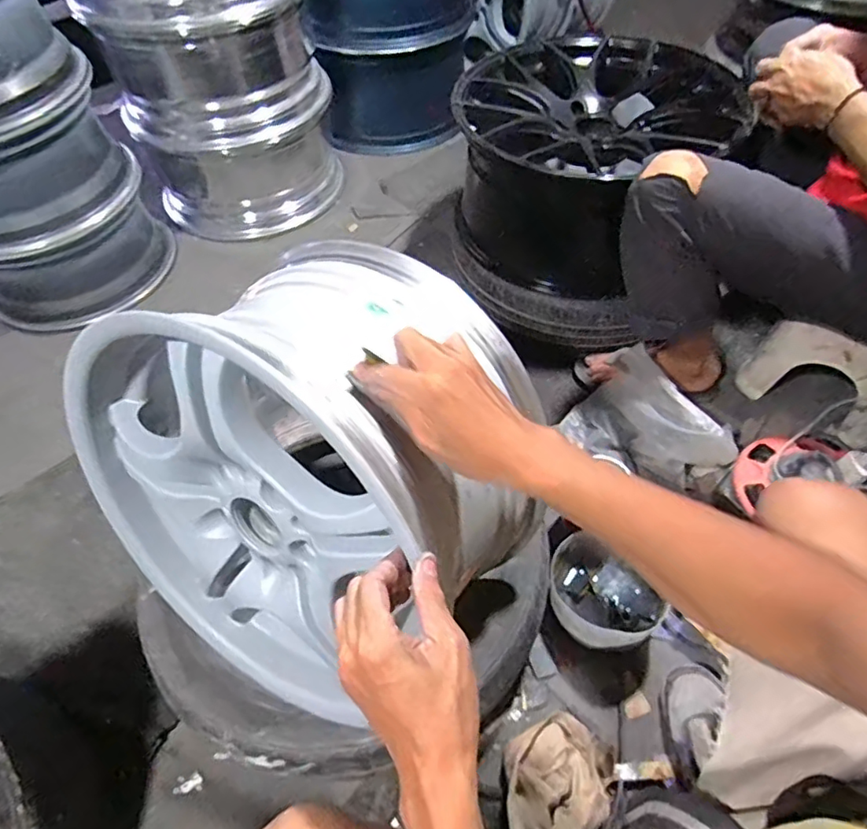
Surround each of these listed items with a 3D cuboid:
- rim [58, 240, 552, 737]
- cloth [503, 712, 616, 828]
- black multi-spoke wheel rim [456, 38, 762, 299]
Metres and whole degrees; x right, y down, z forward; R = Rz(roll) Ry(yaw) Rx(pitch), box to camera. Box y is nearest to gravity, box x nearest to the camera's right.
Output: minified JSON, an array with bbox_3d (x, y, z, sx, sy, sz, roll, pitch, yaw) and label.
[{"bbox_3d":[-0.155,0.069,0.643,0.421,0.503,0.255,53,42,-9],"label":"rim"},{"bbox_3d":[0.153,0.457,0.710,0.156,0.079,0.119,-23,57,-13],"label":"cloth"},{"bbox_3d":[0.287,-0.473,1.084,0.478,0.282,0.447,-5,55,-1],"label":"black multi-spoke wheel rim"}]

